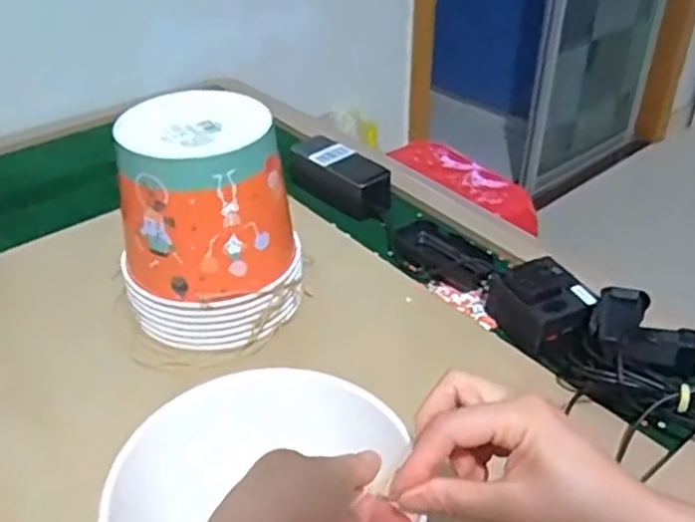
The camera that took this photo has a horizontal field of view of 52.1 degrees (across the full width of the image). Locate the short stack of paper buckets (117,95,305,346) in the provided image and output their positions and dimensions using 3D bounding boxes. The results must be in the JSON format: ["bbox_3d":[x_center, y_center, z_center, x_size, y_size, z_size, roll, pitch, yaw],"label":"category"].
[{"bbox_3d":[-0.122,-0.034,0.641,0.152,0.187,0.141,-9,36,-11],"label":"short stack of paper buckets"}]

